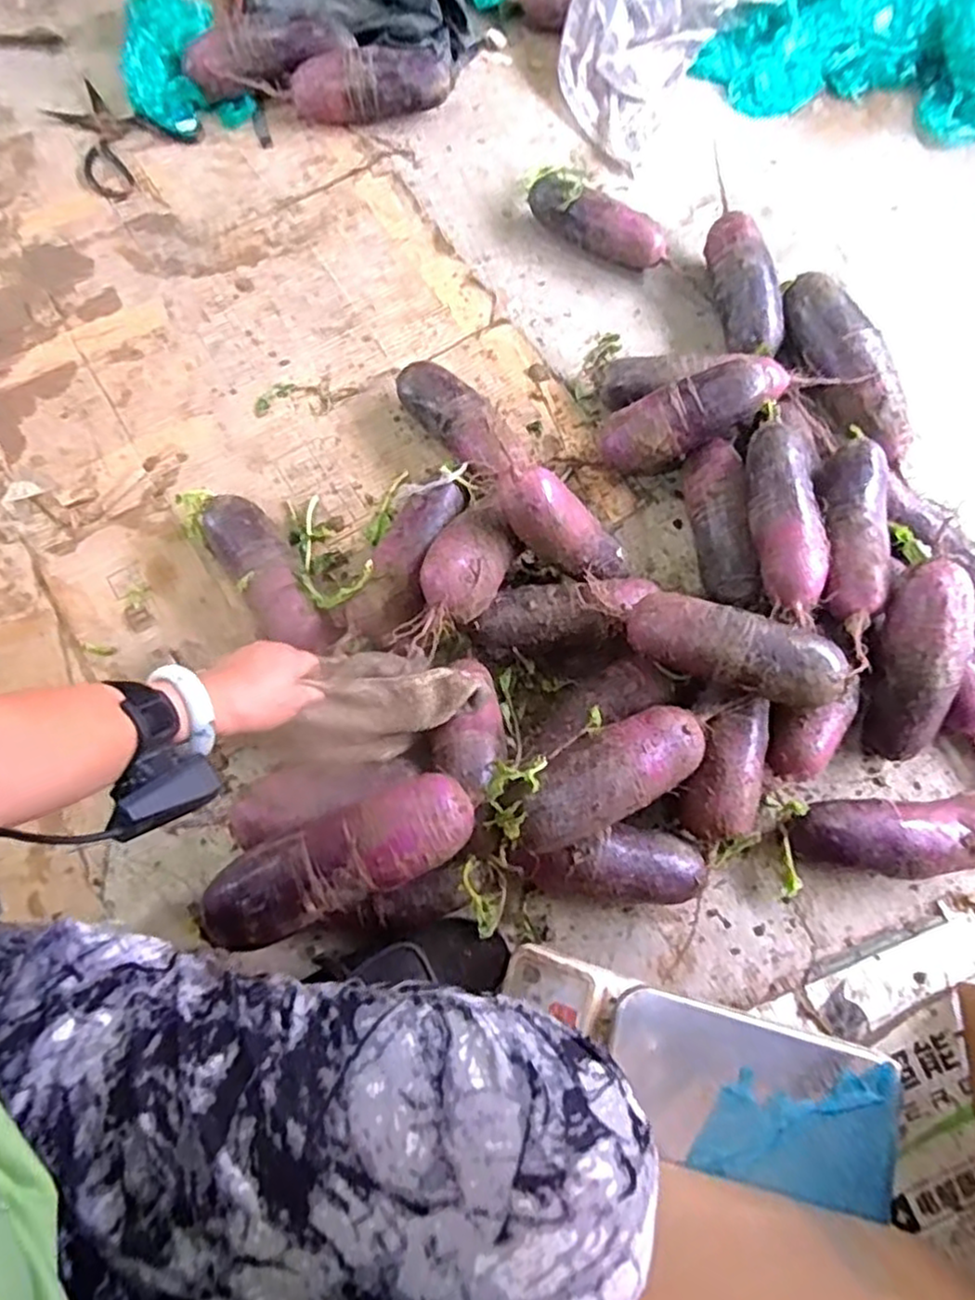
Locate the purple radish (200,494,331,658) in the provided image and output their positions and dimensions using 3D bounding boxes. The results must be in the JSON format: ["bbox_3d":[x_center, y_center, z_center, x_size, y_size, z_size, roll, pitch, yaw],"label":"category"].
[{"bbox_3d":[-0.231,-0.081,0.727,0.072,0.059,0.185,-32,76,-10],"label":"purple radish"}]

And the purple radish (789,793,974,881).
[{"bbox_3d":[0.383,0.173,0.655,0.198,0.064,0.070,-3,73,-2],"label":"purple radish"}]

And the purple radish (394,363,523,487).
[{"bbox_3d":[-0.028,-0.247,0.778,0.070,0.067,0.186,-44,78,-12],"label":"purple radish"}]

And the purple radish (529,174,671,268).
[{"bbox_3d":[0.135,-0.528,0.874,0.191,0.066,0.052,35,76,10],"label":"purple radish"}]

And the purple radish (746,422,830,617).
[{"bbox_3d":[0.288,-0.131,0.690,0.061,0.068,0.207,0,73,-1],"label":"purple radish"}]

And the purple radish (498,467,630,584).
[{"bbox_3d":[0.075,-0.112,0.680,0.162,0.050,0.067,33,73,-32],"label":"purple radish"}]

